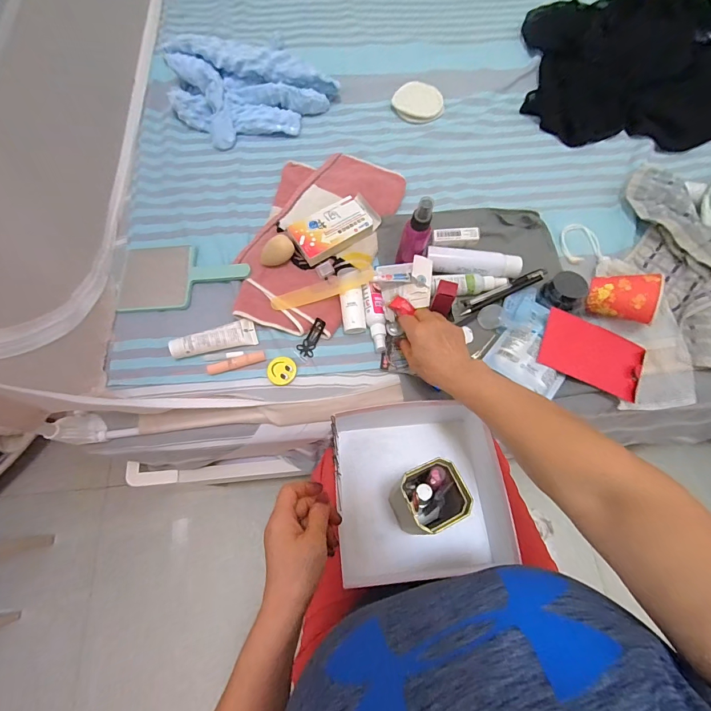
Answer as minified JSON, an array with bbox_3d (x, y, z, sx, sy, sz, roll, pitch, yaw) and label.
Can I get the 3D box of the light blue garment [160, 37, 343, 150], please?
[{"bbox_3d":[-0.200,-0.495,0.673,0.287,0.092,0.193,13,69,6],"label":"light blue garment"}]

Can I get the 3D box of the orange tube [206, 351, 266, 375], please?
[{"bbox_3d":[-0.176,0.011,0.533,0.084,0.009,0.017,-17,69,-6],"label":"orange tube"}]

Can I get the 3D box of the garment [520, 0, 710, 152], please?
[{"bbox_3d":[0.600,-0.622,0.728,0.485,0.071,0.458,5,68,3],"label":"garment"}]

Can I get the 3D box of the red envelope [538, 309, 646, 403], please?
[{"bbox_3d":[0.338,0.000,0.513,0.151,0.007,0.083,23,84,-5],"label":"red envelope"}]

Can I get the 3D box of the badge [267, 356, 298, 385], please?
[{"bbox_3d":[-0.108,0.023,0.529,0.042,0.008,0.041,0,68,1],"label":"badge"}]

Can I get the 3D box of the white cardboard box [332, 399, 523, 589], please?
[{"bbox_3d":[0.091,0.175,0.484,0.228,0.061,0.215,-6,68,-1],"label":"white cardboard box"}]

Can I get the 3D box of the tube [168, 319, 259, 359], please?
[{"bbox_3d":[-0.208,-0.027,0.530,0.115,0.027,0.038,-15,69,-5],"label":"tube"}]

